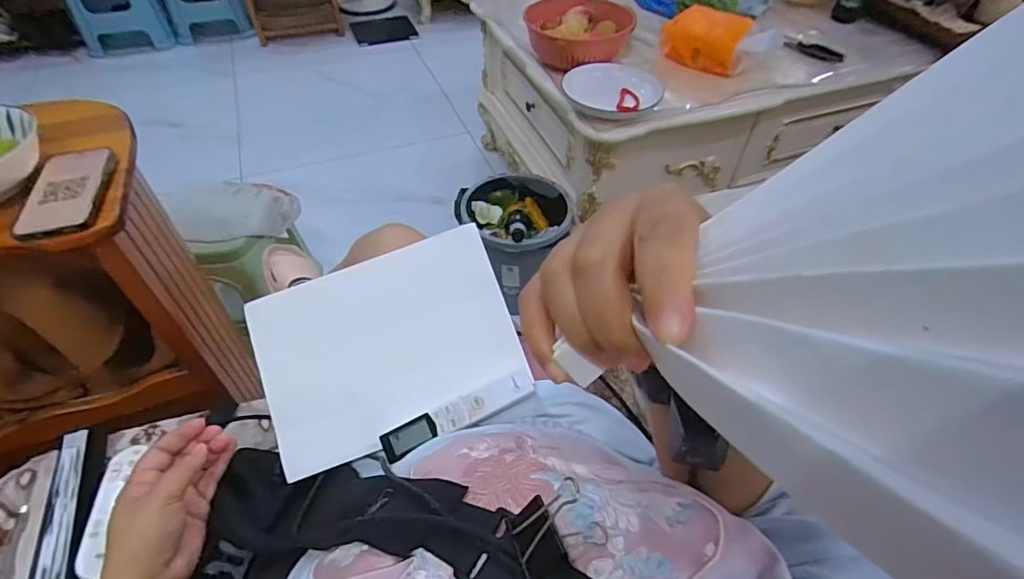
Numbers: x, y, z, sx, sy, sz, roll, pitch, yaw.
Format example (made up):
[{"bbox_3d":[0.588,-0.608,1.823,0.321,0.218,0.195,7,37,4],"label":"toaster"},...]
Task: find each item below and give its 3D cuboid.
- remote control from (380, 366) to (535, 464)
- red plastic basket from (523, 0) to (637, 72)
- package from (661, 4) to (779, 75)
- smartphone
[{"bbox_3d":[-0.050,0.115,0.464,0.149,0.015,0.025,-26,51,1],"label":"remote control"},{"bbox_3d":[0.164,-0.622,1.195,0.254,0.087,0.261,1,48,0],"label":"red plastic basket"},{"bbox_3d":[0.486,-0.598,1.203,0.251,0.126,0.054,34,56,26],"label":"package"},{"bbox_3d":[-0.518,-0.115,0.582,0.078,0.011,0.151,-13,50,-13],"label":"smartphone"}]

